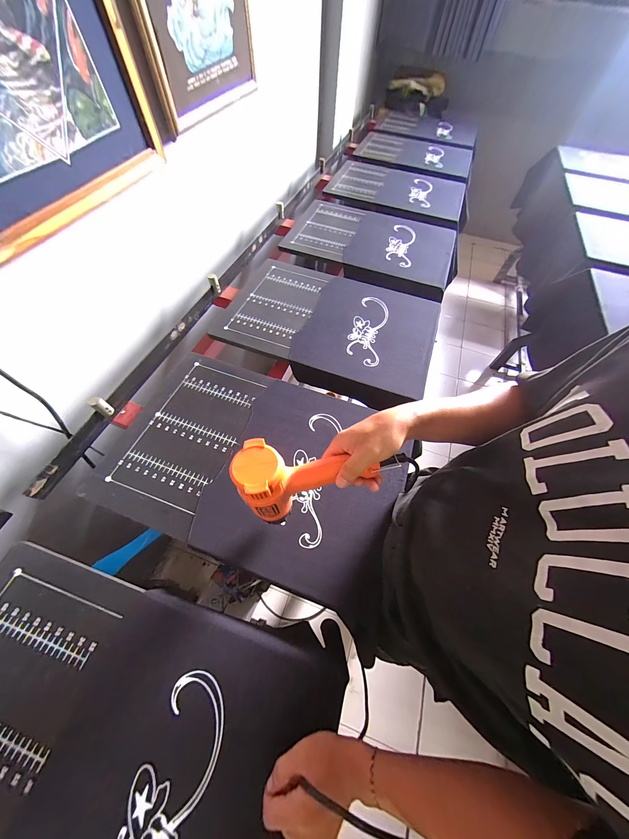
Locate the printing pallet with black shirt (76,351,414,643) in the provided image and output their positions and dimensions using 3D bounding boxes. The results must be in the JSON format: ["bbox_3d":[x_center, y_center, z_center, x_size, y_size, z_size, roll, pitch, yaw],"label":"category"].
[{"bbox_3d":[-0.115,0.075,0.567,0.587,0.021,0.393,20,60,9],"label":"printing pallet with black shirt"}]

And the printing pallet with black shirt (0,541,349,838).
[{"bbox_3d":[-0.299,0.463,0.354,0.610,0.050,0.434,16,60,6],"label":"printing pallet with black shirt"}]

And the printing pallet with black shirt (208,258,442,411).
[{"bbox_3d":[0.029,-0.292,0.820,0.643,0.072,0.411,20,60,9],"label":"printing pallet with black shirt"}]

